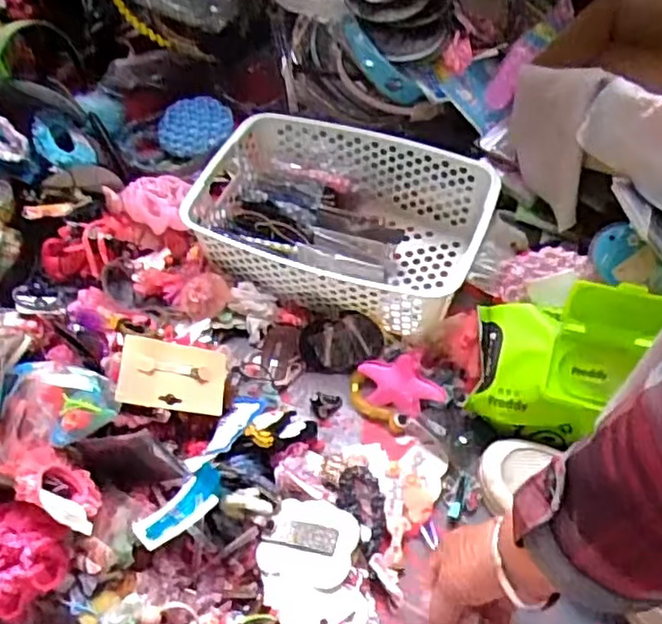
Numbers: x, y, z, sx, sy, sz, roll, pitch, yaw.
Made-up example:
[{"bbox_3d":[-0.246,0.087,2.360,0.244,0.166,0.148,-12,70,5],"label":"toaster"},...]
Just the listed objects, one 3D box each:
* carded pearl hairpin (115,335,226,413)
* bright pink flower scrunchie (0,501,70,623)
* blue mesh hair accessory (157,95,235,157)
[{"bbox_3d":[-0.142,0.057,0.617,0.095,0.012,0.061,12,74,-26],"label":"carded pearl hairpin"},{"bbox_3d":[-0.245,0.184,0.518,0.084,0.033,0.070,30,57,19],"label":"bright pink flower scrunchie"},{"bbox_3d":[-0.174,-0.238,0.876,0.095,0.026,0.087,-7,54,-8],"label":"blue mesh hair accessory"}]

